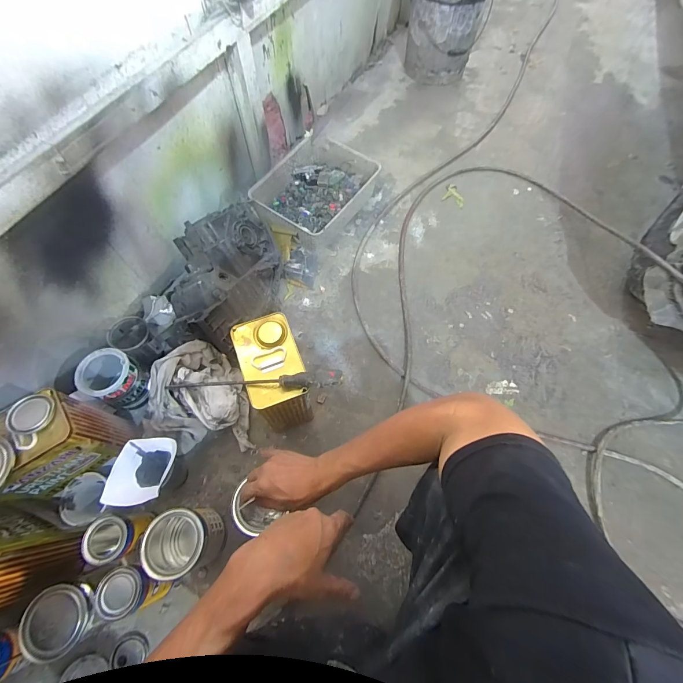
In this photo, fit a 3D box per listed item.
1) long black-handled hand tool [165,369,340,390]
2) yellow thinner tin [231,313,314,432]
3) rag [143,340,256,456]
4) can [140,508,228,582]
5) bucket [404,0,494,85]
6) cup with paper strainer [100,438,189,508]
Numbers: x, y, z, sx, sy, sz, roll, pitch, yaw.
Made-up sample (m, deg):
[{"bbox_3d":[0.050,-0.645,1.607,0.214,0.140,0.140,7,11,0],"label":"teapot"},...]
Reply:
[{"bbox_3d":[-0.149,0.066,0.552,0.298,0.042,0.026,1,66,0],"label":"long black-handled hand tool"},{"bbox_3d":[-0.130,0.081,0.691,0.106,0.253,0.174,-18,67,-9],"label":"yellow thinner tin"},{"bbox_3d":[-0.332,0.126,0.746,0.224,0.090,0.244,-6,66,-3],"label":"rag"},{"bbox_3d":[-0.289,0.370,0.610,0.108,0.133,0.099,0,66,0],"label":"can"},{"bbox_3d":[0.413,-1.266,1.300,0.294,0.329,0.296,13,66,5],"label":"bucket"},{"bbox_3d":[-0.363,0.260,0.648,0.098,0.145,0.114,5,66,2],"label":"cup with paper strainer"}]

